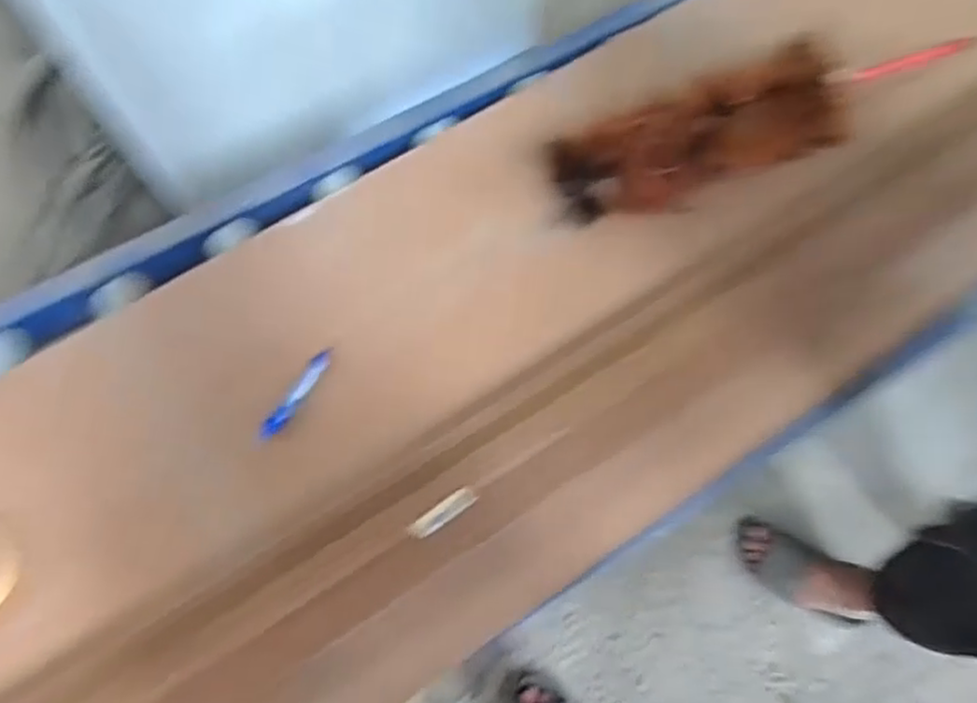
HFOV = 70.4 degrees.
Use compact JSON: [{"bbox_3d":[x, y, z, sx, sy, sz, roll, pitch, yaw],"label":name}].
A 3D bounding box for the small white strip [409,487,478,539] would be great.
[{"bbox_3d":[-0.049,0.178,0.763,0.080,0.008,0.021,-32,71,-12],"label":"small white strip"}]

